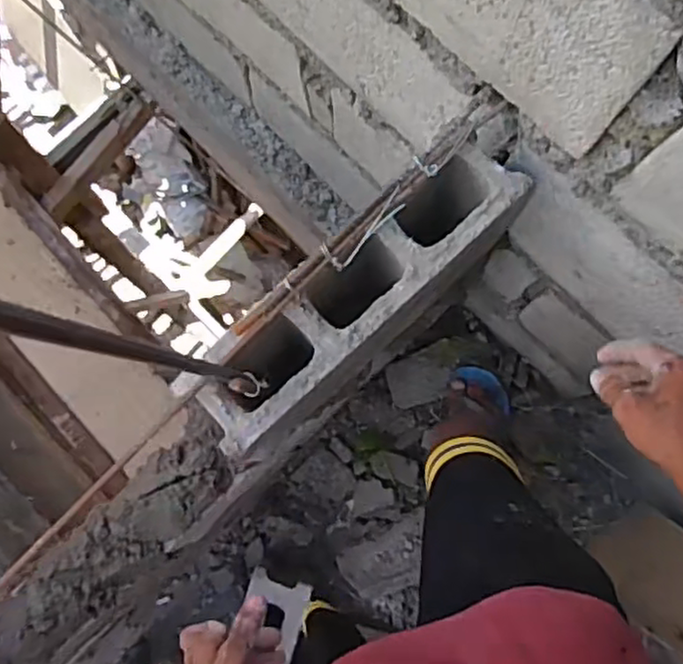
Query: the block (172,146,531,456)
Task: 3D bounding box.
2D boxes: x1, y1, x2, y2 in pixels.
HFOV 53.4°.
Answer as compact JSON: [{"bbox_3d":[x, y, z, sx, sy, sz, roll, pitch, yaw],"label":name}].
[{"bbox_3d":[0.015,-0.027,0.717,0.361,0.200,0.090,-43,83,-6],"label":"block"}]

